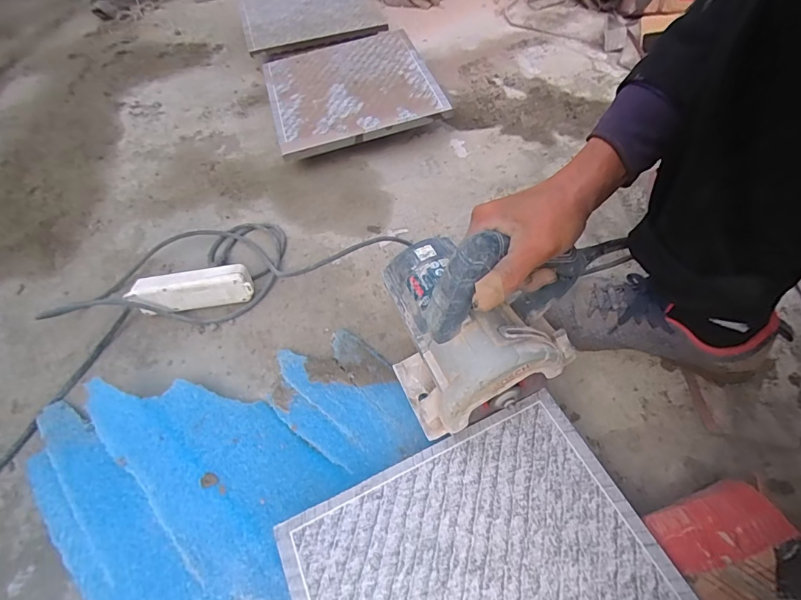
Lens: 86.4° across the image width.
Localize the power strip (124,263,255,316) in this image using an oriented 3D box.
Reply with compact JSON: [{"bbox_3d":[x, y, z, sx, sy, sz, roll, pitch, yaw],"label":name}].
[{"bbox_3d":[-0.296,-0.012,0.614,0.167,0.051,0.042,-10,57,-3],"label":"power strip"}]

